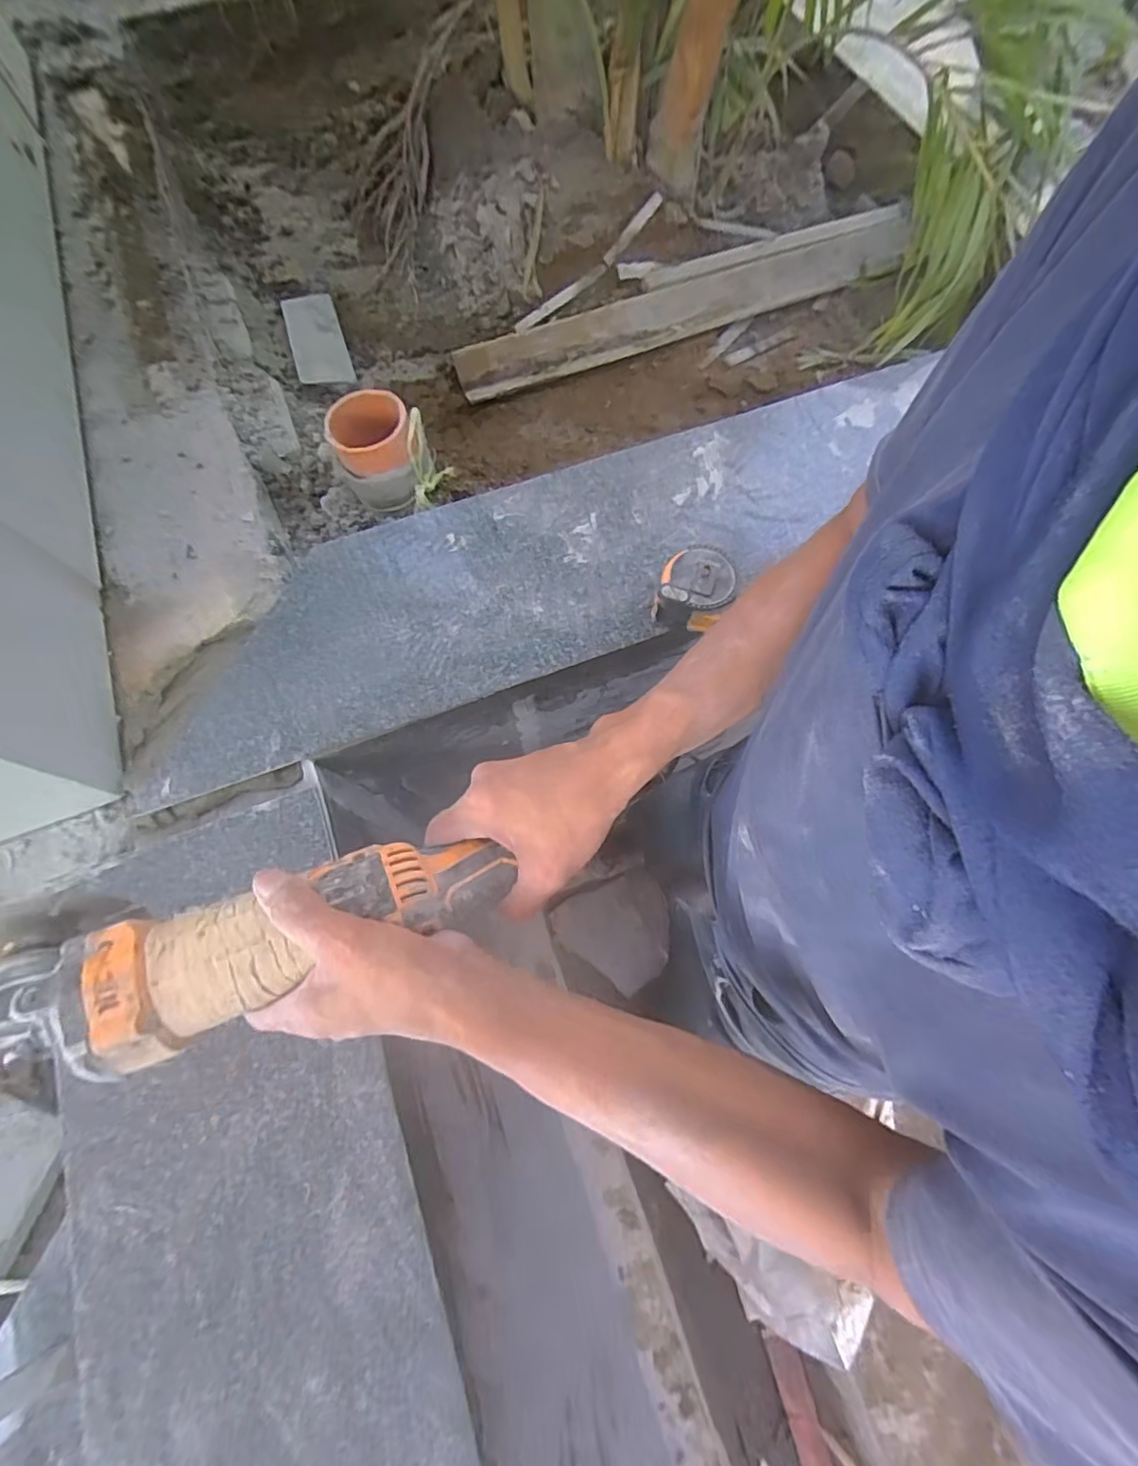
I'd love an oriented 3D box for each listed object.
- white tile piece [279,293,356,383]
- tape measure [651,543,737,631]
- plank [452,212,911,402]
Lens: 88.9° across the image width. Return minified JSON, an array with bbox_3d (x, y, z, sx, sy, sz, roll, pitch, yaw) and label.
[{"bbox_3d":[-0.355,-0.553,0.811,0.075,0.015,0.185,-21,71,-1],"label":"white tile piece"},{"bbox_3d":[0.112,-0.126,0.521,0.065,0.045,0.068,0,72,0],"label":"tape measure"},{"bbox_3d":[0.159,-0.566,0.775,0.631,0.022,0.069,-20,102,-5],"label":"plank"}]

